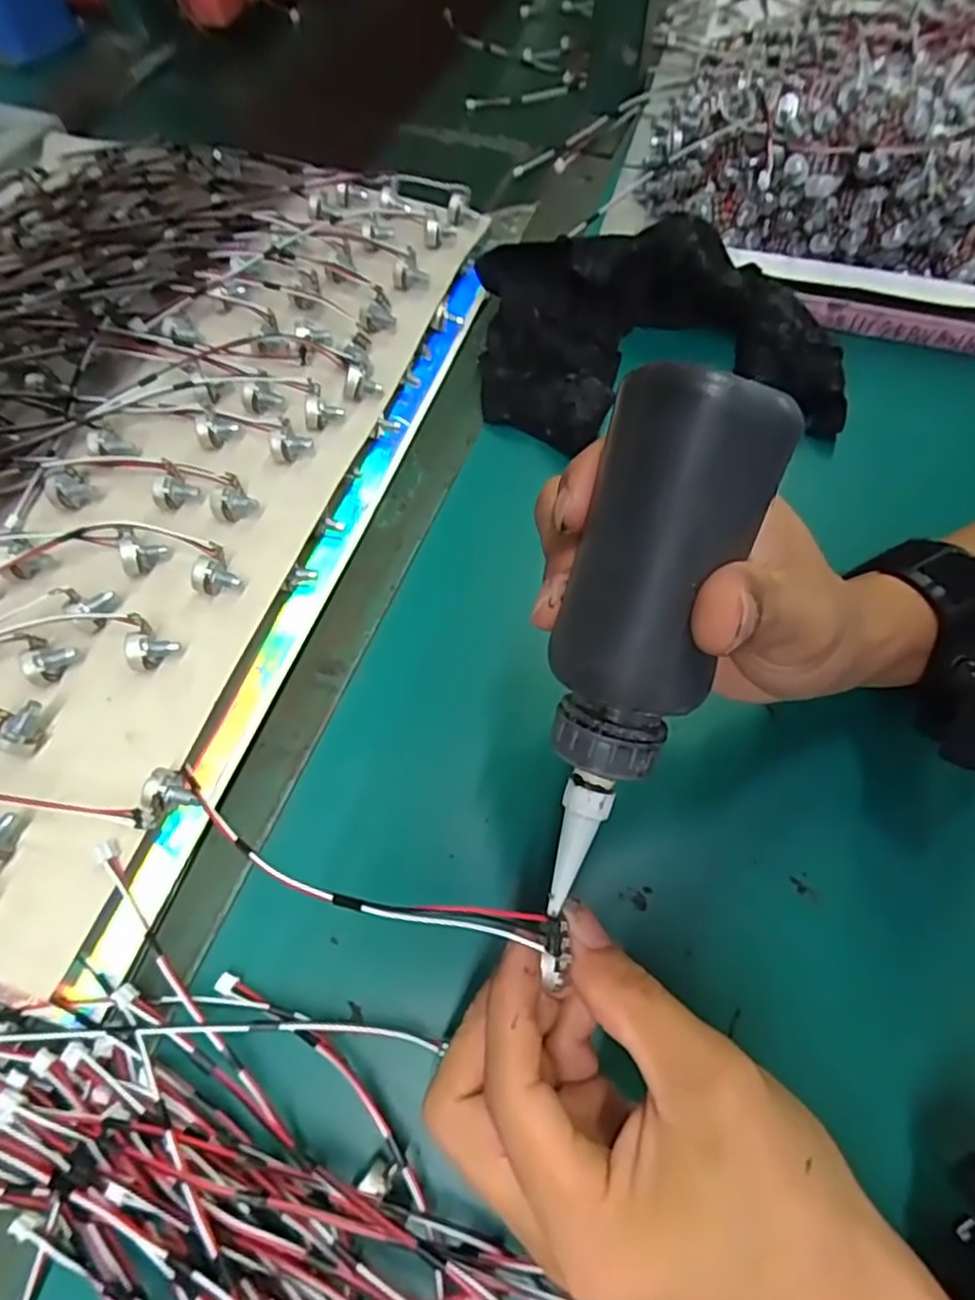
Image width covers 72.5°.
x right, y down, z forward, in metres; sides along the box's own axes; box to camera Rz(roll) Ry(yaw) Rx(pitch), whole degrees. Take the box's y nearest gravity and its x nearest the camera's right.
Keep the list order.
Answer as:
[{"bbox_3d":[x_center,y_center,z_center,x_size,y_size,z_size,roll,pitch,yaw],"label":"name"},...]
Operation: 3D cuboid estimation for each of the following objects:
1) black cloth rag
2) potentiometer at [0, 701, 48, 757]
[{"bbox_3d":[0.103,-0.186,0.394,0.211,0.063,0.118,-2,62,-1],"label":"black cloth rag"},{"bbox_3d":[-0.191,0.031,0.268,0.018,0.017,0.020,12,63,6],"label":"potentiometer"}]

